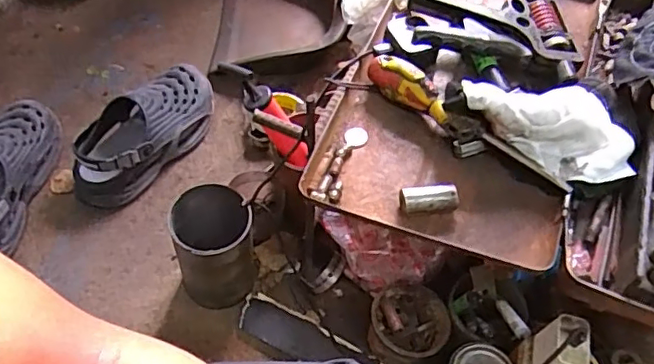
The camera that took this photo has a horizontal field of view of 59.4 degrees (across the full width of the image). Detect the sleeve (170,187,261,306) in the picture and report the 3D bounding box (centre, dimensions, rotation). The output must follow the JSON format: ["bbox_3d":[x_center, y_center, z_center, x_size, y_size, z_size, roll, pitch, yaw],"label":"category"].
[{"bbox_3d":[-0.140,0.087,0.739,0.092,0.170,0.094,-14,57,-11],"label":"sleeve"}]

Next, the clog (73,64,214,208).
[{"bbox_3d":[-0.280,-0.081,0.898,0.112,0.094,0.267,36,61,20],"label":"clog"}]

